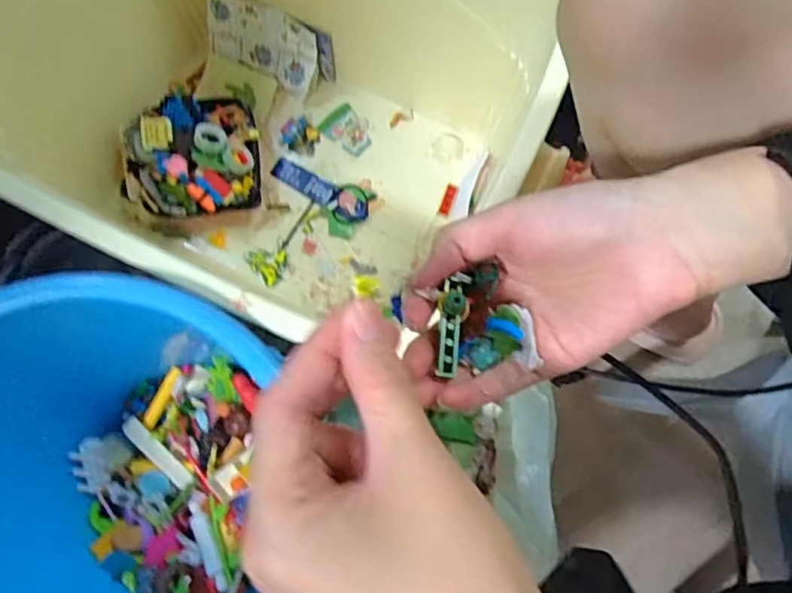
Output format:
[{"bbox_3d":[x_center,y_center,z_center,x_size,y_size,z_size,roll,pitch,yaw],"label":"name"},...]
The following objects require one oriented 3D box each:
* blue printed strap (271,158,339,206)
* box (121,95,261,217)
[{"bbox_3d":[-0.116,-0.144,0.753,0.088,0.008,0.031,29,81,10],"label":"blue printed strap"},{"bbox_3d":[-0.244,-0.167,0.720,0.157,0.067,0.150,-9,79,-1],"label":"box"}]

